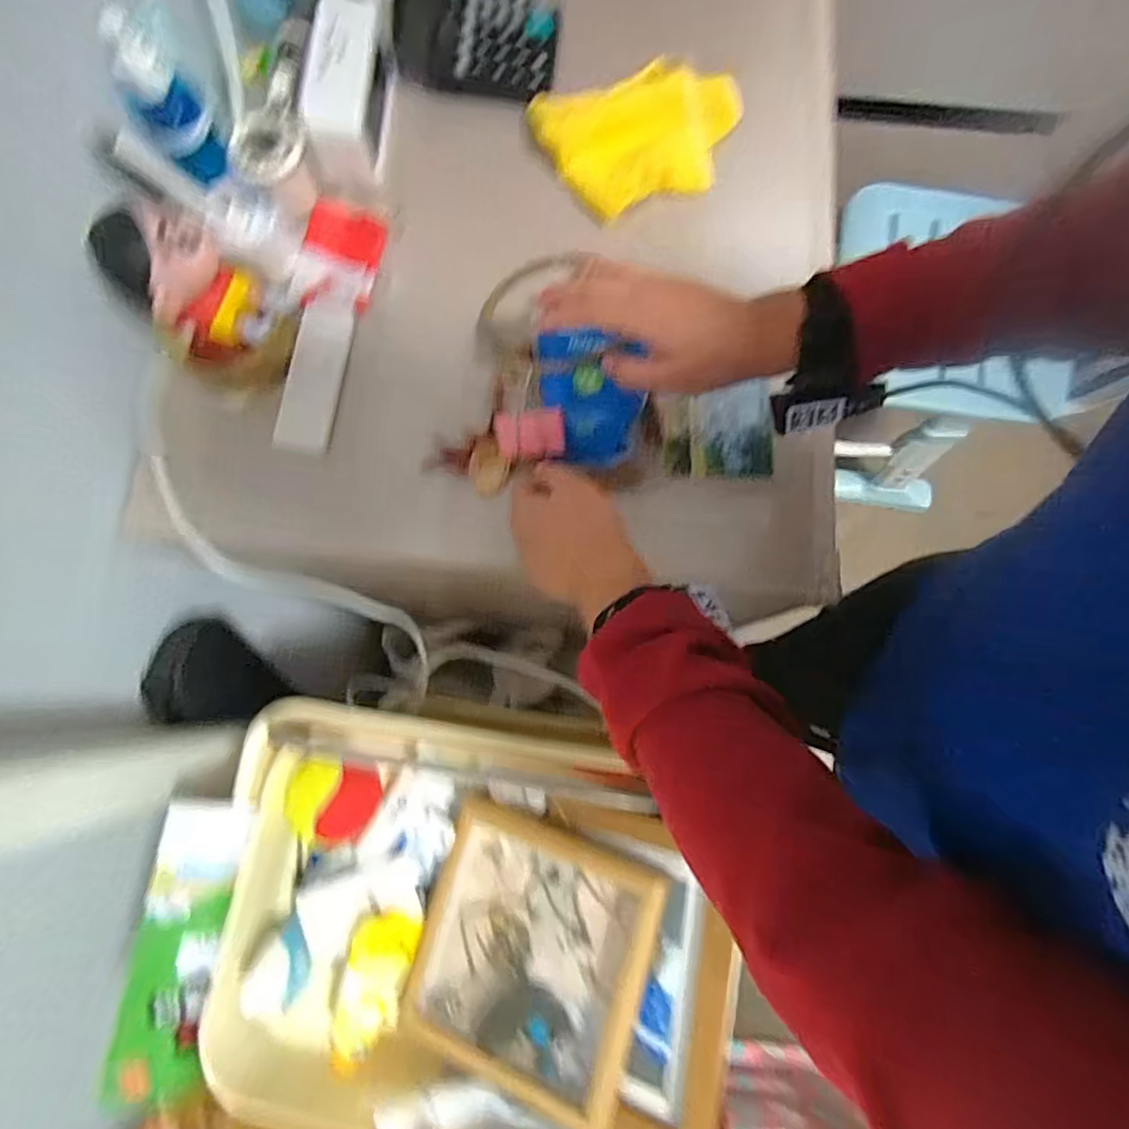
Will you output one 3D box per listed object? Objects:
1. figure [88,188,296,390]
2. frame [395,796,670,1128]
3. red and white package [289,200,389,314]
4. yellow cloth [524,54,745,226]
[{"bbox_3d":[-0.266,-0.196,0.442,0.096,0.125,0.081,-36,81,-8],"label":"figure"},{"bbox_3d":[-0.027,0.285,0.443,0.168,0.027,0.168,13,74,19],"label":"frame"},{"bbox_3d":[-0.187,-0.260,0.500,0.059,0.022,0.096,7,78,1],"label":"red and white package"},{"bbox_3d":[0.067,-0.378,0.524,0.173,0.020,0.111,-15,96,0],"label":"yellow cloth"}]

